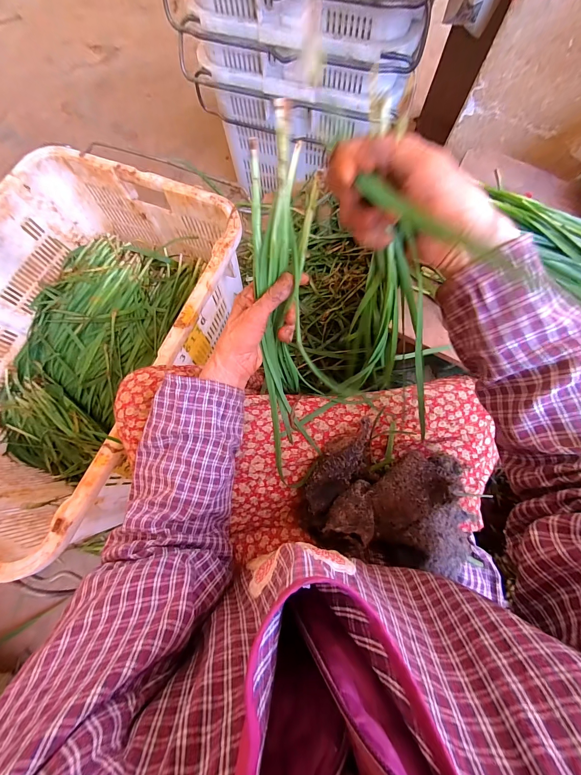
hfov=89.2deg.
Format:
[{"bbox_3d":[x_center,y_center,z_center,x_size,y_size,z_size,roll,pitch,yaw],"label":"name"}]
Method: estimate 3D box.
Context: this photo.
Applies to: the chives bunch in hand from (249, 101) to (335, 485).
[{"bbox_3d":[0.002,-0.066,0.329,0.074,0.341,0.074,-1,28,2],"label":"chives bunch in hand"}]

